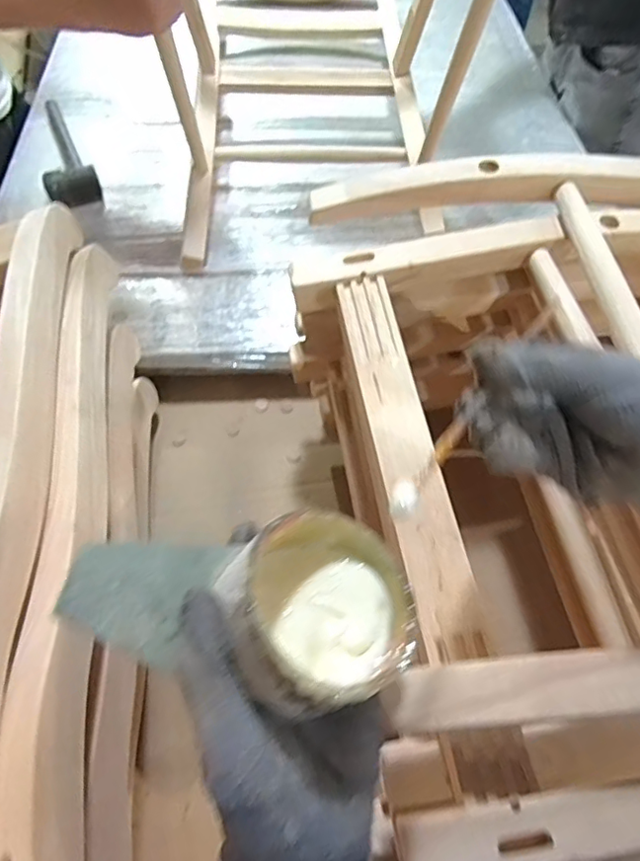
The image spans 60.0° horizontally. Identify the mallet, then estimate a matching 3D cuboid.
[{"bbox_3d":[-0.439,-0.472,0.917,0.080,0.045,0.301,-23,62,-15],"label":"mallet"}]

